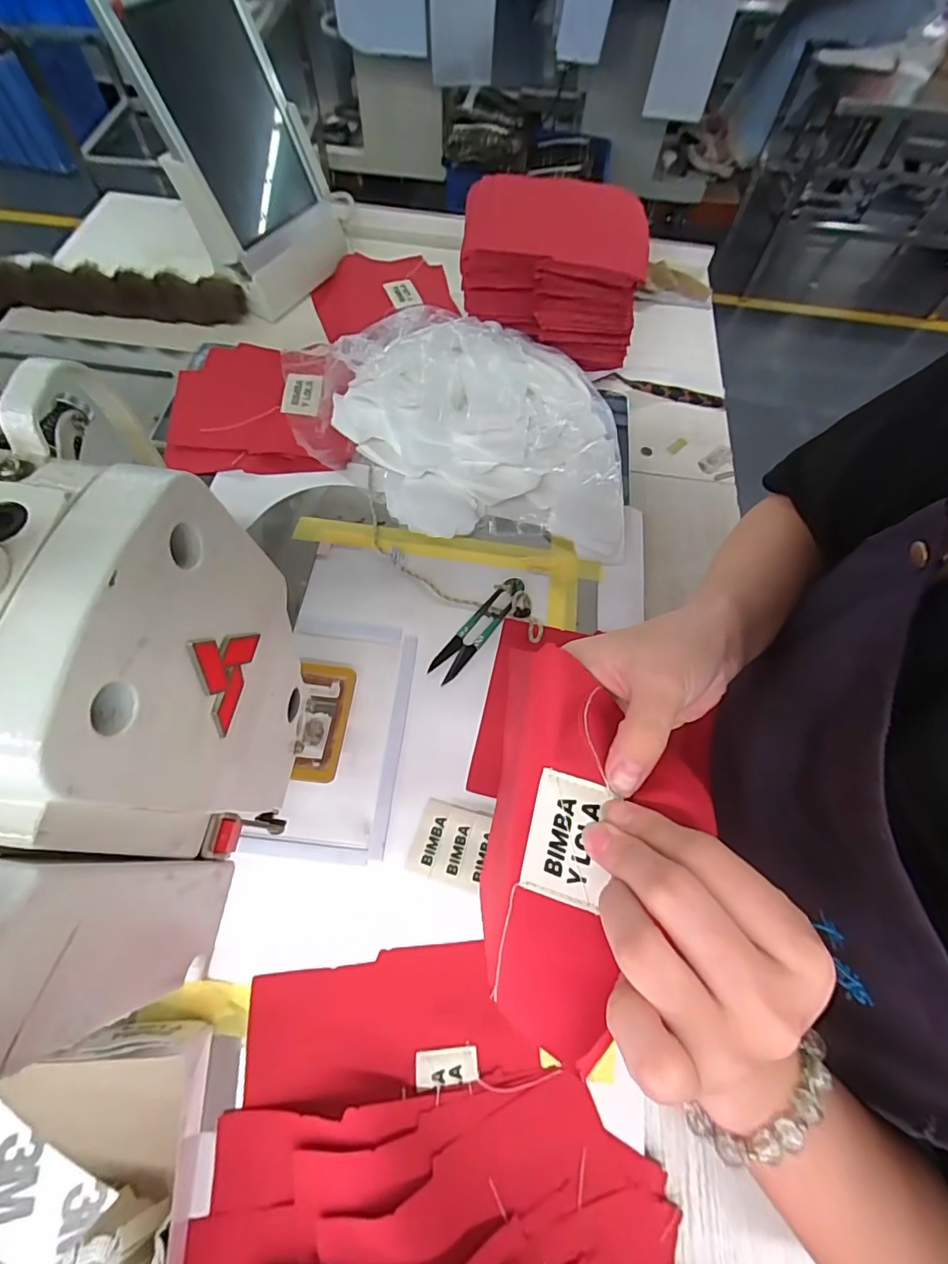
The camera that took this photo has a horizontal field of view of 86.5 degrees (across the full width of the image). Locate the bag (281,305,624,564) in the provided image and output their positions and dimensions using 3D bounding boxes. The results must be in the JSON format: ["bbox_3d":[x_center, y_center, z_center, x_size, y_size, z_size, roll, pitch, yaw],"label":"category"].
[{"bbox_3d":[-0.013,-0.203,0.450,0.336,0.072,0.223,19,65,6],"label":"bag"}]

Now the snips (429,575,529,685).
[{"bbox_3d":[0.006,-0.003,0.399,0.102,0.013,0.030,-40,72,-19],"label":"snips"}]

